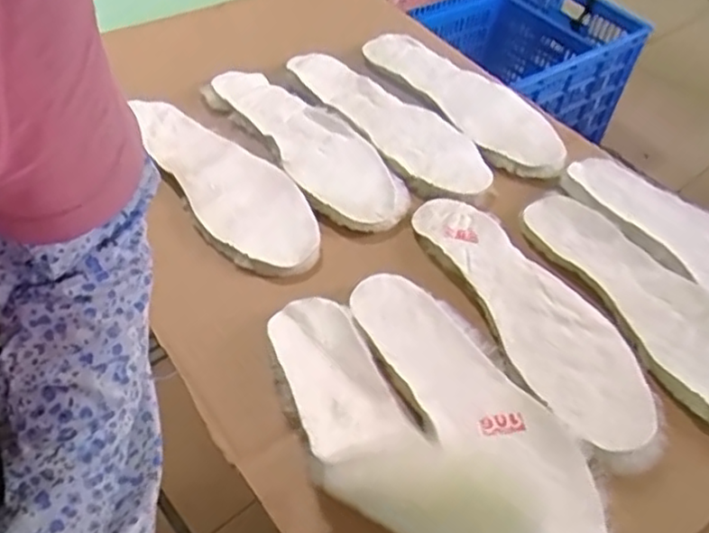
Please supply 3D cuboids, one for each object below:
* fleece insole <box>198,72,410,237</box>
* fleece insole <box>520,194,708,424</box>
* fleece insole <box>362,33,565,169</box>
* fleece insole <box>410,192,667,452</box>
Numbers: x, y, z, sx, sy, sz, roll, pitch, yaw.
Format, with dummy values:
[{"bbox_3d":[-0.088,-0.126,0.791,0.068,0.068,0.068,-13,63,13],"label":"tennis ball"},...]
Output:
[{"bbox_3d":[-0.046,-0.126,0.701,0.093,0.015,0.270,-29,56,-26],"label":"fleece insole"},{"bbox_3d":[0.253,0.028,0.588,0.095,0.011,0.272,-21,52,-19],"label":"fleece insole"},{"bbox_3d":[0.119,-0.198,0.788,0.093,0.023,0.292,-22,52,-26],"label":"fleece insole"},{"bbox_3d":[0.149,0.029,0.577,0.096,0.012,0.275,-17,48,-18],"label":"fleece insole"}]

